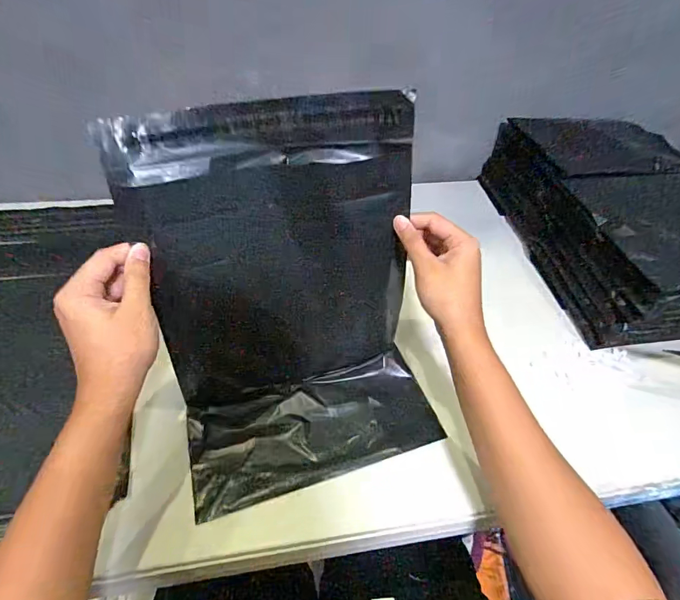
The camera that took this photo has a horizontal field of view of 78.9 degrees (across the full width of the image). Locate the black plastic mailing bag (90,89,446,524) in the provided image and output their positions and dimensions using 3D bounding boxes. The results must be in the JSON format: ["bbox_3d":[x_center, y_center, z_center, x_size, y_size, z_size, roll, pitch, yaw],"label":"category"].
[{"bbox_3d":[-0.042,0.006,0.407,0.262,0.293,0.234,-13,50,-14],"label":"black plastic mailing bag"}]

